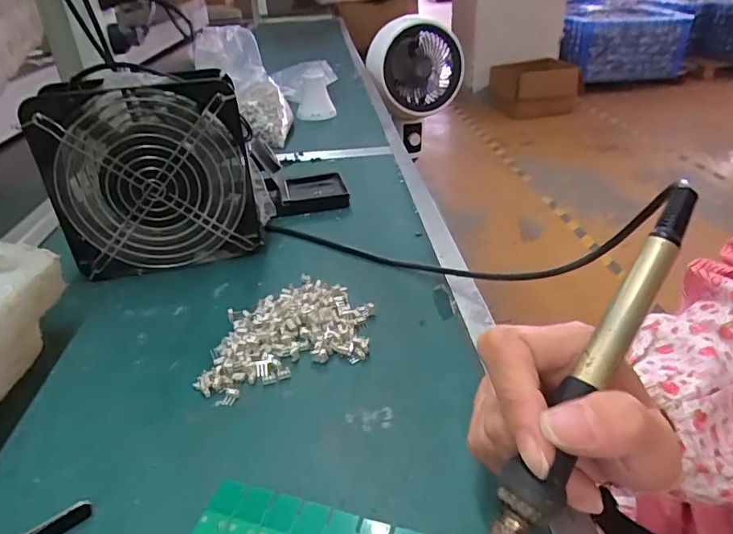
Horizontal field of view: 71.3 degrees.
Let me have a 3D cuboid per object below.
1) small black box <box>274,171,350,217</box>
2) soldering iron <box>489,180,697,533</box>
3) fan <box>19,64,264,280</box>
[{"bbox_3d":[-0.062,-0.080,0.554,0.081,0.014,0.076,-11,32,-13],"label":"small black box"},{"bbox_3d":[0.072,0.056,0.183,0.017,0.013,0.205,25,77,37],"label":"soldering iron"},{"bbox_3d":[-0.170,-0.076,0.421,0.156,0.152,0.052,-9,32,-11],"label":"fan"}]

